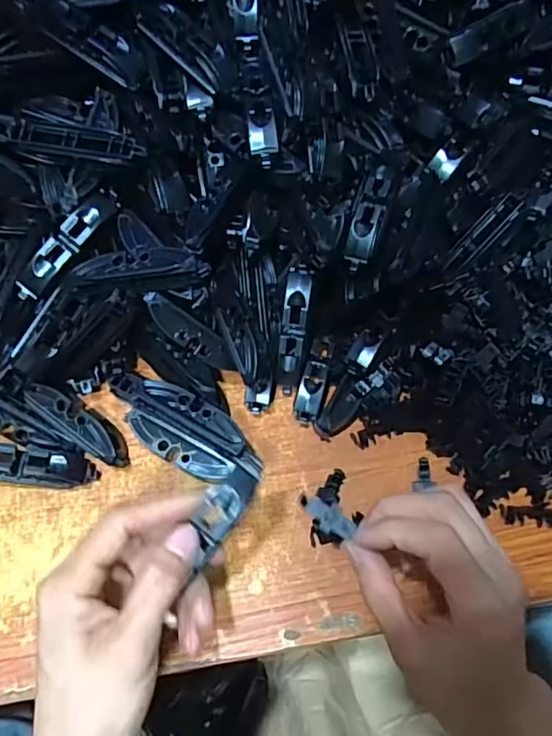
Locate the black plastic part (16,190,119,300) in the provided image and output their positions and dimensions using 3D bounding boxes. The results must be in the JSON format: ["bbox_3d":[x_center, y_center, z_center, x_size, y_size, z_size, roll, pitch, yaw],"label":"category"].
[{"bbox_3d":[-0.123,-0.073,0.335,0.017,0.018,0.076,37,83,17],"label":"black plastic part"}]

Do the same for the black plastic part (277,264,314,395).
[{"bbox_3d":[0.012,-0.023,0.358,0.018,0.020,0.081,7,105,3],"label":"black plastic part"}]

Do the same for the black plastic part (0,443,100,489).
[{"bbox_3d":[-0.144,0.057,0.329,0.078,0.014,0.022,10,61,-14],"label":"black plastic part"}]

